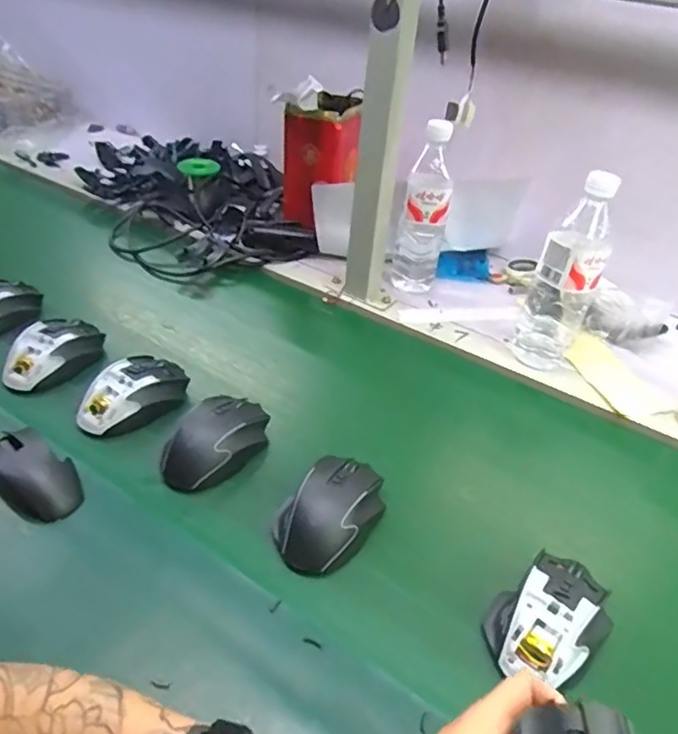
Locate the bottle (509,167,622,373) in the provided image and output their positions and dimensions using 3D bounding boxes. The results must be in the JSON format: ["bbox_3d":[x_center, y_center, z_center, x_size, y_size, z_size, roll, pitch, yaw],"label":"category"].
[{"bbox_3d":[0.257,-0.105,0.681,0.058,0.222,0.067,-18,44,-28],"label":"bottle"}]

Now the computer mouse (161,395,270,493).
[{"bbox_3d":[-0.115,0.067,0.567,0.068,0.039,0.116,25,41,22],"label":"computer mouse"}]

